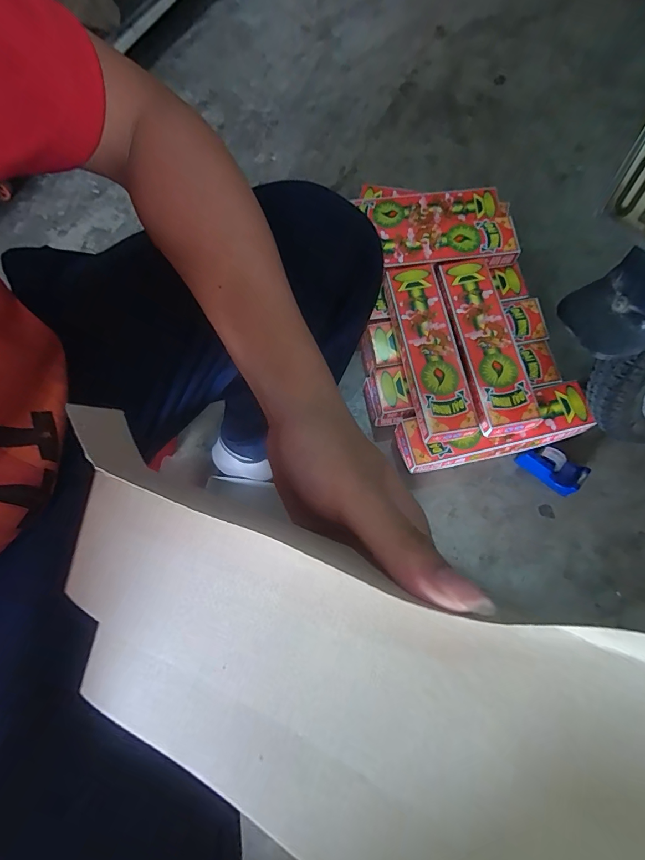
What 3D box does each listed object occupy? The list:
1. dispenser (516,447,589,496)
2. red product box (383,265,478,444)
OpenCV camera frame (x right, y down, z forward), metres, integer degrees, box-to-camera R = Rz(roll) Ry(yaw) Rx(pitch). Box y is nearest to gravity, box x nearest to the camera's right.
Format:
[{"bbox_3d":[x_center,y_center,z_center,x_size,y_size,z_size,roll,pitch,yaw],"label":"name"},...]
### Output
[{"bbox_3d":[0.396,0.064,0.713,0.112,0.042,0.052,29,75,9],"label":"dispenser"},{"bbox_3d":[0.176,-0.136,0.696,0.091,0.033,0.315,-9,72,-2],"label":"red product box"}]

